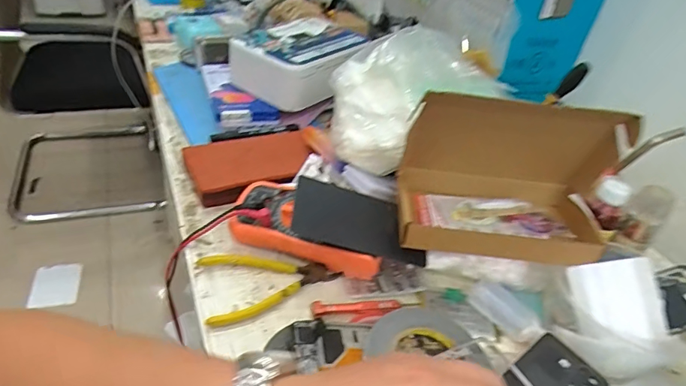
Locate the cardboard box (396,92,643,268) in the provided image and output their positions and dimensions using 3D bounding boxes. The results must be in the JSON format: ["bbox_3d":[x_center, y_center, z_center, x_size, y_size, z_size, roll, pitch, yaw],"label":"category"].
[{"bbox_3d":[0.167,-0.020,0.468,0.208,0.148,0.115,10,36,-1],"label":"cardboard box"}]

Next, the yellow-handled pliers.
[{"bbox_3d":[-0.076,0.092,0.495,0.145,0.014,0.084,-7,40,-23],"label":"yellow-handled pliers"}]

